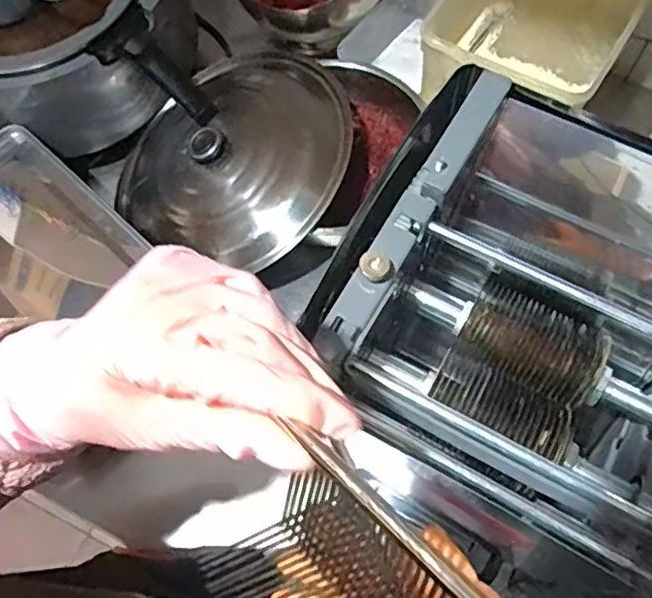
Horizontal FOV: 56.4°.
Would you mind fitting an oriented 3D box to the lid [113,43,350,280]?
[{"bbox_3d":[-0.106,-0.173,0.708,0.287,0.054,0.274,-8,65,17],"label":"lid"}]

